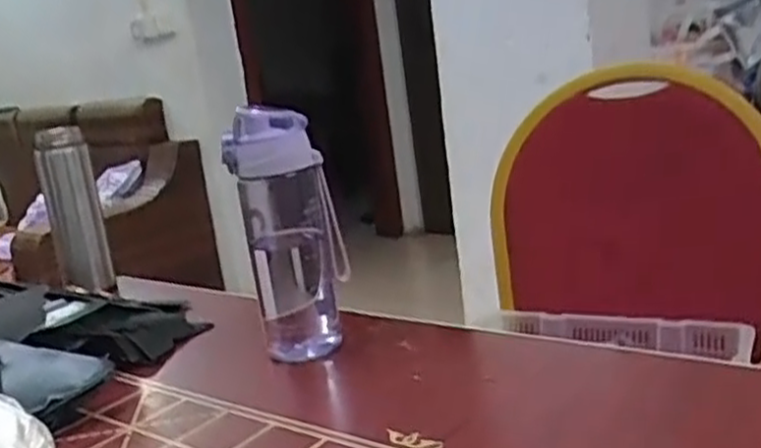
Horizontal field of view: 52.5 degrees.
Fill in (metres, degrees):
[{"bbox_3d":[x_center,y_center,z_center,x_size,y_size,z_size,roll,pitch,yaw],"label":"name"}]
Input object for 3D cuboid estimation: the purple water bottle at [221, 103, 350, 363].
[{"bbox_3d":[-0.081,0.009,0.695,0.085,0.223,0.061,-7,13,1],"label":"purple water bottle"}]

